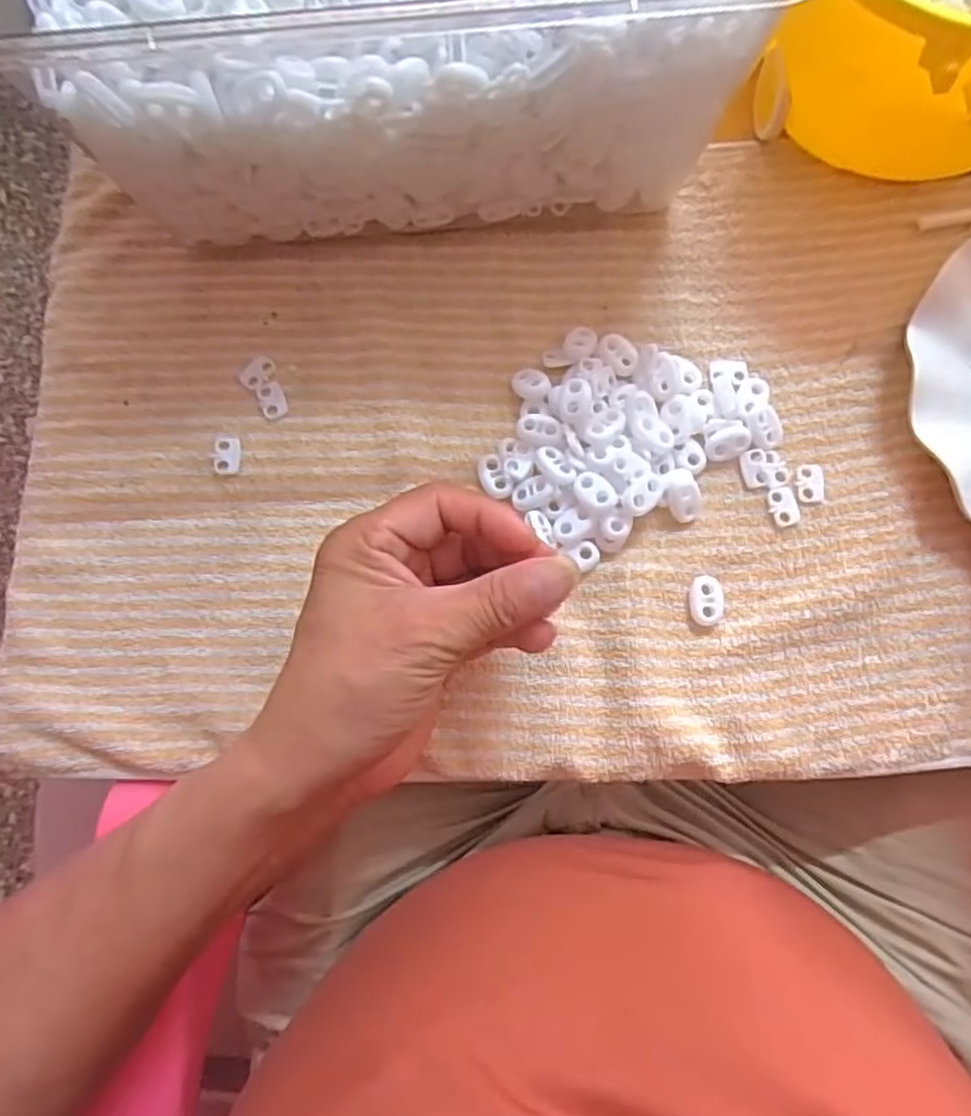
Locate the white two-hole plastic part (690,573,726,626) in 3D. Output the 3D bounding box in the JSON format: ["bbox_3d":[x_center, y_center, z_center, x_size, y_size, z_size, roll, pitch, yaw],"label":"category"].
[{"bbox_3d":[0.102,0.019,0.331,0.015,0.004,0.023,-2,79,1],"label":"white two-hole plastic part"}]

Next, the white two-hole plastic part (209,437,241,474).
[{"bbox_3d":[-0.128,-0.050,0.352,0.014,0.004,0.018,1,79,1],"label":"white two-hole plastic part"}]

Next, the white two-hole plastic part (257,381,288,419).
[{"bbox_3d":[-0.106,-0.079,0.357,0.012,0.004,0.019,-19,79,-3],"label":"white two-hole plastic part"}]

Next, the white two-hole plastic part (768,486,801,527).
[{"bbox_3d":[0.142,-0.025,0.341,0.013,0.004,0.019,-17,79,-2],"label":"white two-hole plastic part"}]

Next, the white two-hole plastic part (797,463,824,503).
[{"bbox_3d":[0.156,-0.037,0.343,0.013,0.004,0.019,5,79,2],"label":"white two-hole plastic part"}]

